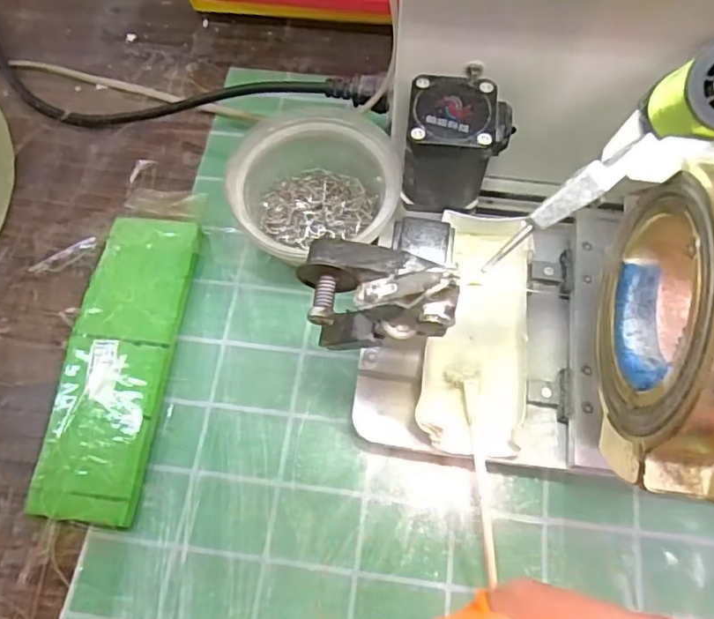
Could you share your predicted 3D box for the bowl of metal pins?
[{"bbox_3d":[-0.025,-0.073,0.365,0.096,0.051,0.085,-9,67,-2],"label":"bowl of metal pins"}]

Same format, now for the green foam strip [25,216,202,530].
[{"bbox_3d":[-0.137,0.027,0.343,0.058,0.015,0.181,6,67,4],"label":"green foam strip"}]

